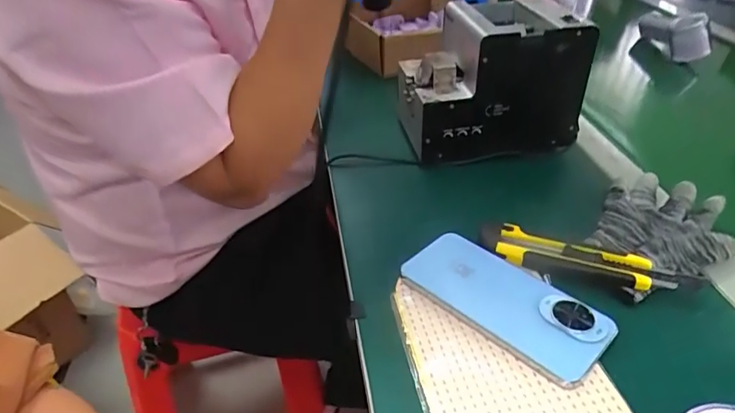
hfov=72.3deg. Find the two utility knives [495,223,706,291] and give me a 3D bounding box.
[{"bbox_3d":[0.185,0.047,0.419,0.148,0.015,0.031,15,40,19],"label":"two utility knives"}]

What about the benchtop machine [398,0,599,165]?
[{"bbox_3d":[0.135,-0.152,0.584,0.182,0.139,0.139,-6,37,-7],"label":"benchtop machine"}]

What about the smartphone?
[{"bbox_3d":[0.106,0.072,0.396,0.075,0.013,0.156,-31,47,-34],"label":"smartphone"}]

